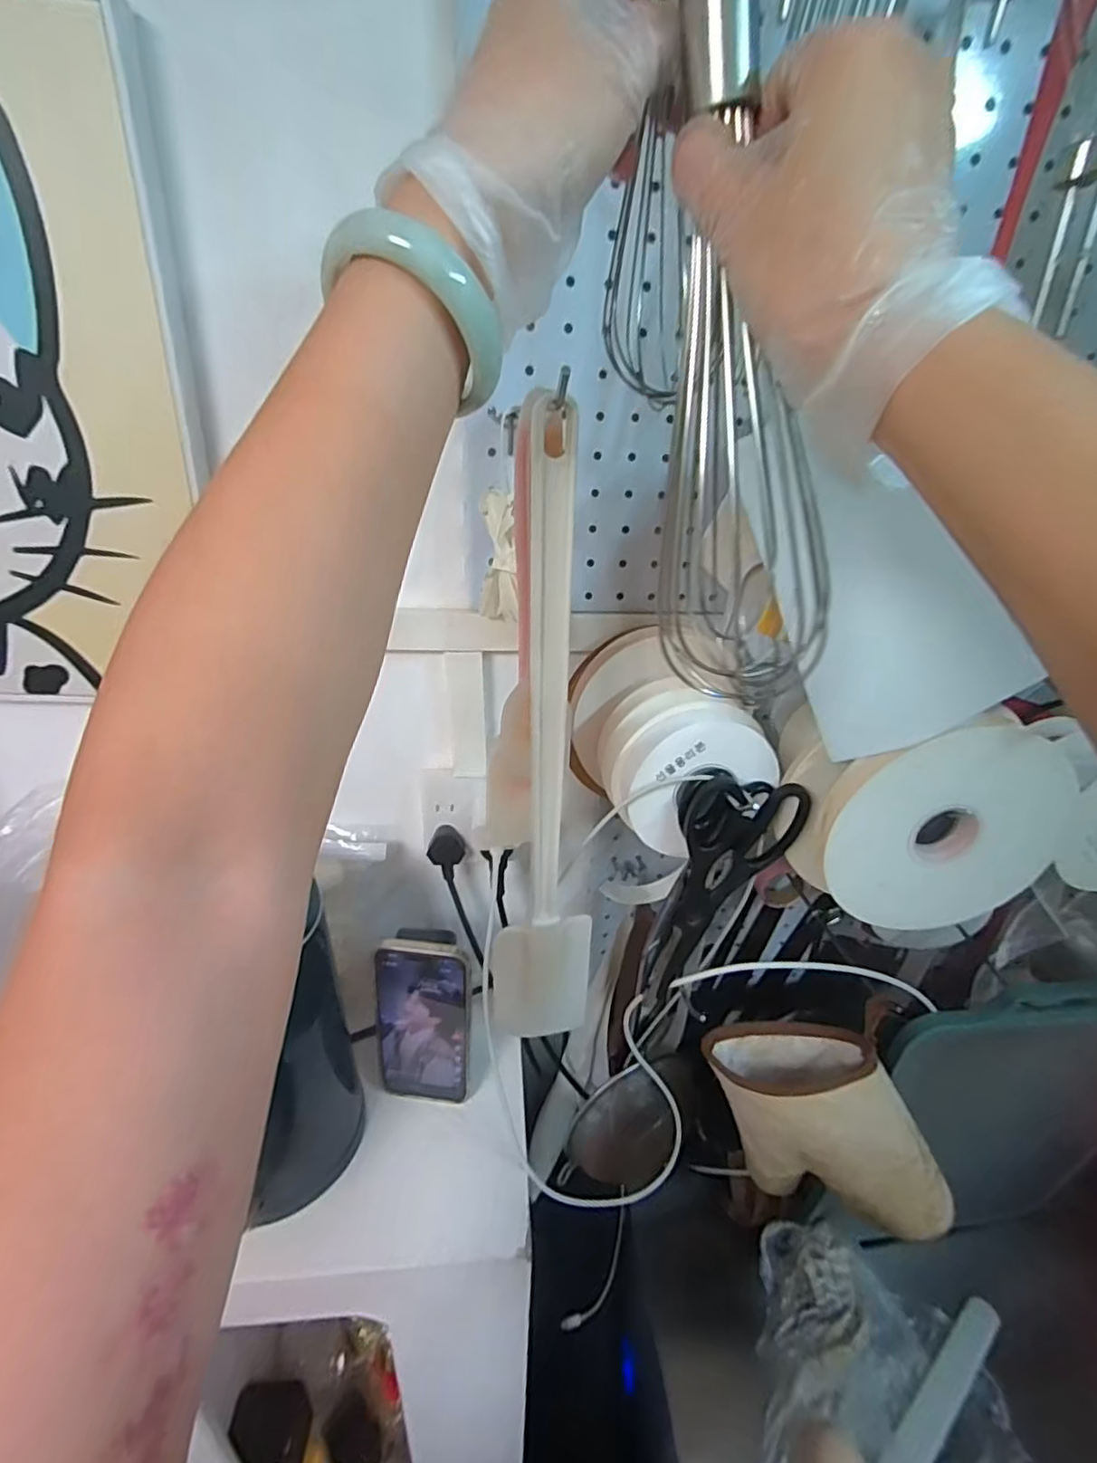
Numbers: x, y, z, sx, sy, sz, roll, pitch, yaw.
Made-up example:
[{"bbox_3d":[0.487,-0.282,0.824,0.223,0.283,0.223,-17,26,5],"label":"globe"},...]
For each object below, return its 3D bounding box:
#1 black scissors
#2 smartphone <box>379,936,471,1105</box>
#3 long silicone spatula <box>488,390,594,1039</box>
[{"bbox_3d":[0.117,0.123,0.426,0.081,0.200,0.026,-2,27,-9],"label":"black scissors"},{"bbox_3d":[-0.104,0.245,0.520,0.076,0.153,0.013,7,21,5],"label":"smartphone"},{"bbox_3d":[0.002,0.035,0.352,0.065,0.390,0.011,-4,28,-14],"label":"long silicone spatula"}]

